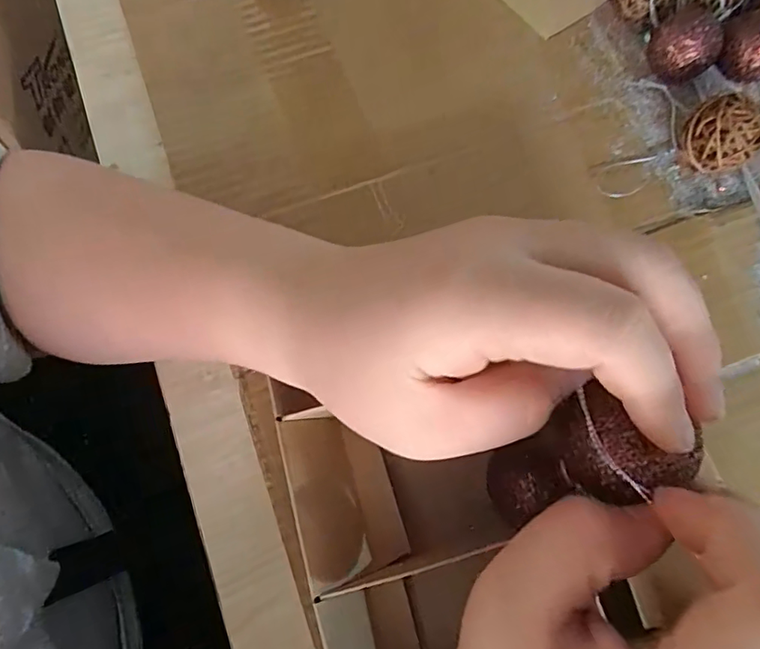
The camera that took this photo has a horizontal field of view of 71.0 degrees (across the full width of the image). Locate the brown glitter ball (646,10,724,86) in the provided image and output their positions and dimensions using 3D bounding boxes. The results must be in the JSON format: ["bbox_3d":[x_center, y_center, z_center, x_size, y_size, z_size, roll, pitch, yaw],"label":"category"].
[{"bbox_3d":[0.176,-0.159,0.310,0.036,0.034,0.034,0,72,0],"label":"brown glitter ball"}]

